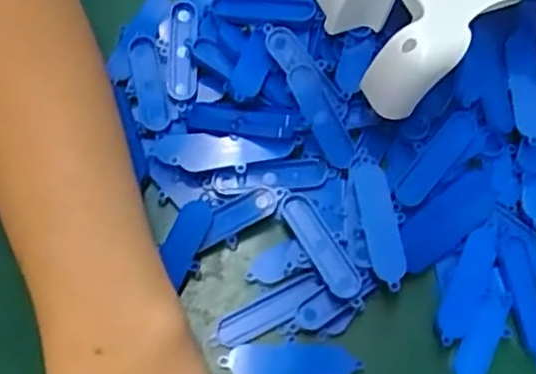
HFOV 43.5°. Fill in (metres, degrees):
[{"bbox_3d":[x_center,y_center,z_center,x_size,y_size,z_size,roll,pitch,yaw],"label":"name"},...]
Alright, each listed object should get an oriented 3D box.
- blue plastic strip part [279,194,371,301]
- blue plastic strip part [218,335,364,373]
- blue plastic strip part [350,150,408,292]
[{"bbox_3d":[0.024,0.025,0.296,0.016,0.004,0.051,-29,74,-12],"label":"blue plastic strip part"},{"bbox_3d":[0.010,0.074,0.282,0.057,0.004,0.020,0,71,-2],"label":"blue plastic strip part"},{"bbox_3d":[0.049,0.013,0.294,0.016,0.011,0.063,-7,71,-5],"label":"blue plastic strip part"}]

